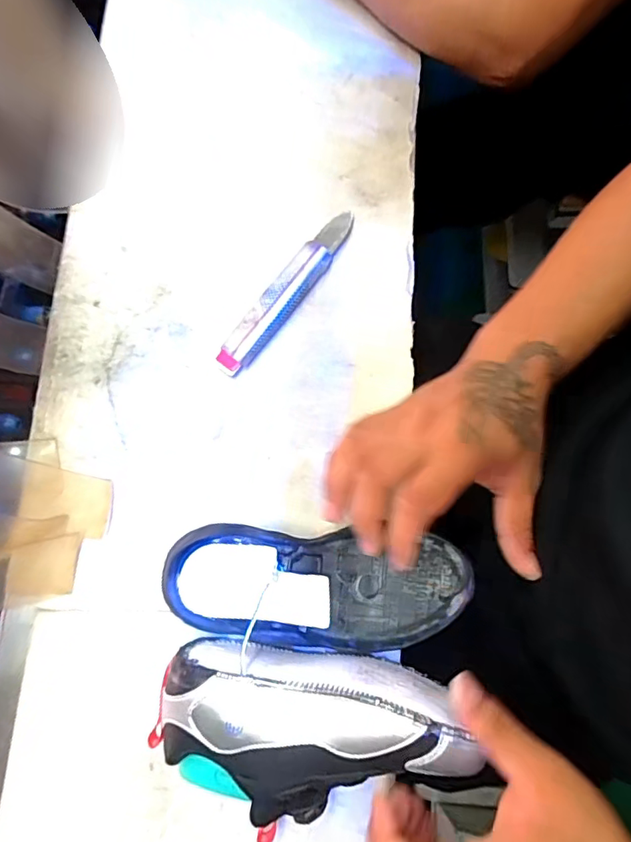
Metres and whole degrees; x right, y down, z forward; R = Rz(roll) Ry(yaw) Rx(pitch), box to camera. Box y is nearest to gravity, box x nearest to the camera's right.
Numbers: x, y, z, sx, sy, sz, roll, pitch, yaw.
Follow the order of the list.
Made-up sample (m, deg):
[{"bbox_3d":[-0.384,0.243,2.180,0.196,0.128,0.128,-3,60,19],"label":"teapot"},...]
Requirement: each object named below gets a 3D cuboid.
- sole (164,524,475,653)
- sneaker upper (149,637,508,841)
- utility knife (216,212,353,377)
[{"bbox_3d":[0.001,0.116,0.369,0.200,0.032,0.074,6,79,2],"label":"sole"},{"bbox_3d":[-0.003,0.197,0.326,0.186,0.083,0.092,6,79,2],"label":"sneaker upper"},{"bbox_3d":[-0.022,-0.105,0.418,0.029,0.012,0.162,37,82,8],"label":"utility knife"}]

